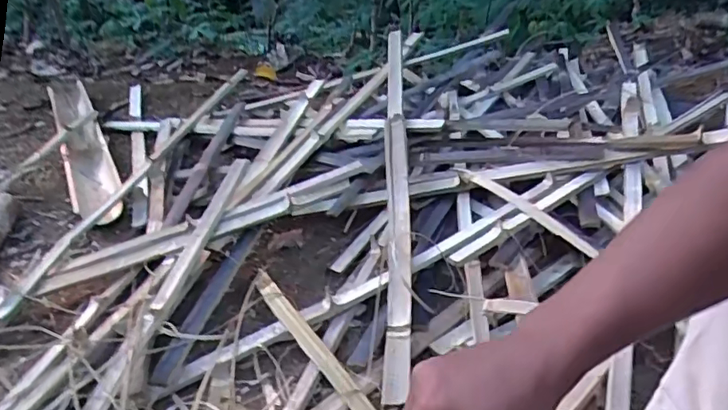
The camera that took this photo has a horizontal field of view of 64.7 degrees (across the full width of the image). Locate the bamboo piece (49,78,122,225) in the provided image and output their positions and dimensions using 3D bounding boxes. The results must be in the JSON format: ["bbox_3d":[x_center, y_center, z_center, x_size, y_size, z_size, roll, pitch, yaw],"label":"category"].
[{"bbox_3d":[-0.743,-0.175,1.517,0.105,0.073,0.900,-18,34,-23],"label":"bamboo piece"}]

